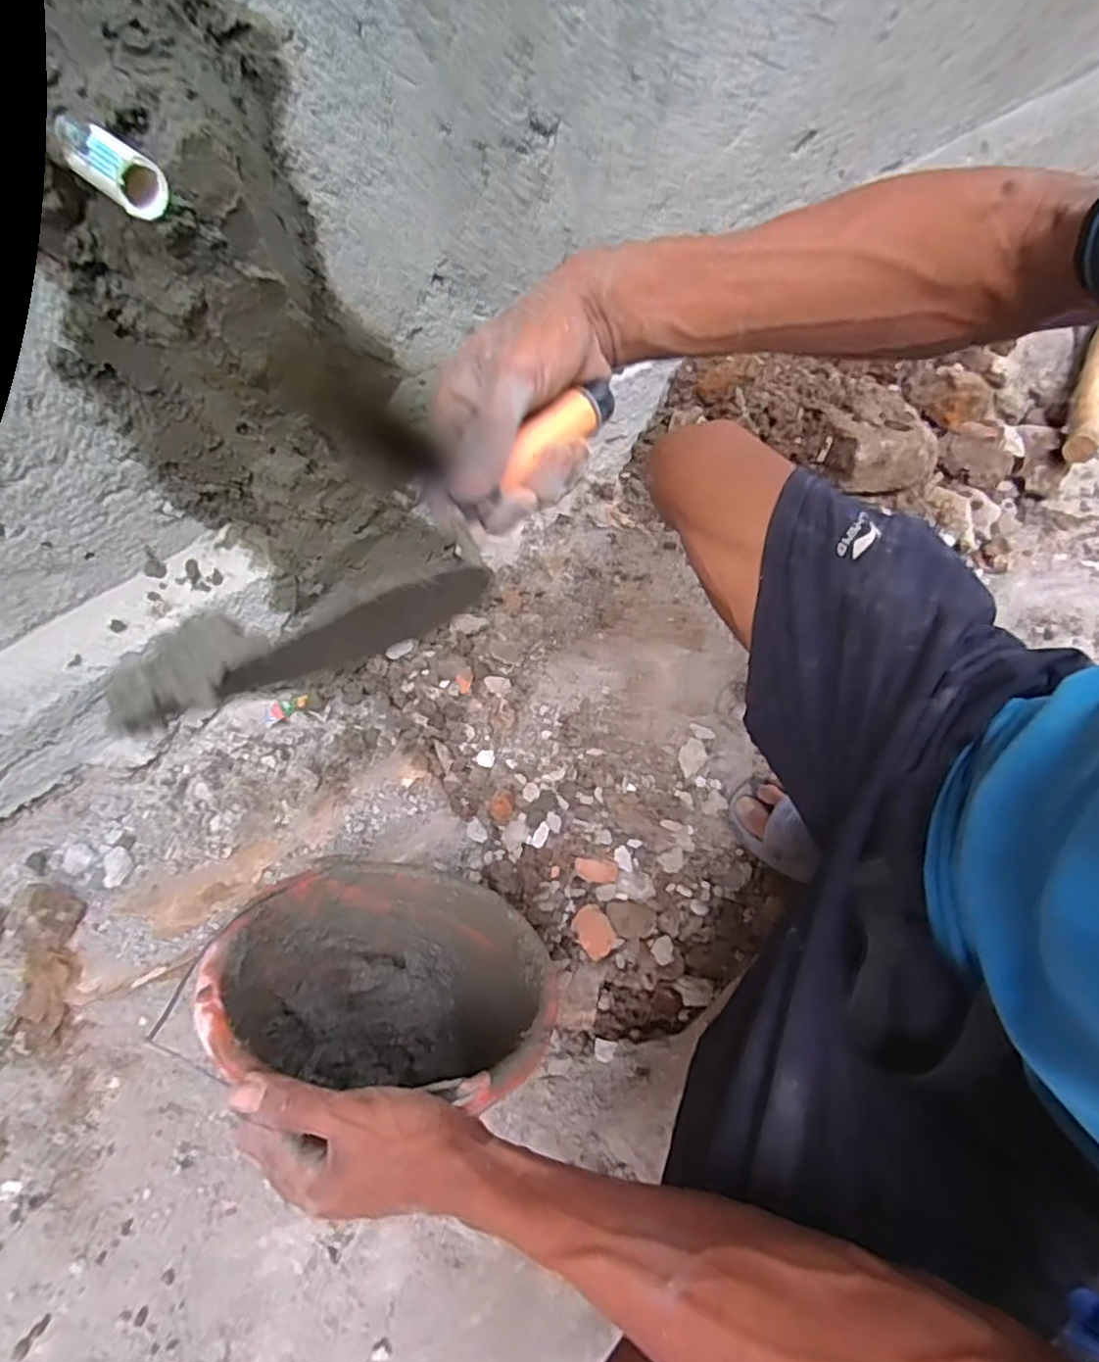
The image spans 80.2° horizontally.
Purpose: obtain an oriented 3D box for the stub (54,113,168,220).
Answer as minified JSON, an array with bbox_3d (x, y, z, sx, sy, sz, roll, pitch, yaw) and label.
[{"bbox_3d":[-0.228,-0.264,0.336,0.062,0.024,0.024,34,68,16],"label":"stub"}]

